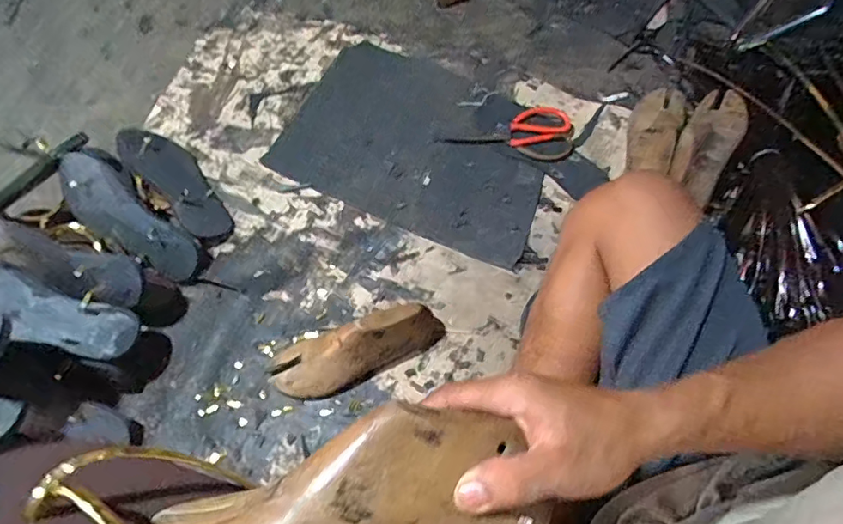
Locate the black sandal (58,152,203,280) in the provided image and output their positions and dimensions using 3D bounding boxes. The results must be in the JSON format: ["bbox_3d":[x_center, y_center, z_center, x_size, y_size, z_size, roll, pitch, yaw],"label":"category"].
[{"bbox_3d":[-0.422,-0.064,0.739,0.241,0.039,0.084,41,71,-8],"label":"black sandal"}]

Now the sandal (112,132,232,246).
[{"bbox_3d":[-0.369,-0.120,0.787,0.217,0.056,0.084,42,73,18],"label":"sandal"}]

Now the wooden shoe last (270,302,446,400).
[{"bbox_3d":[-0.084,0.117,0.669,0.237,0.085,0.078,-12,66,-4],"label":"wooden shoe last"}]

